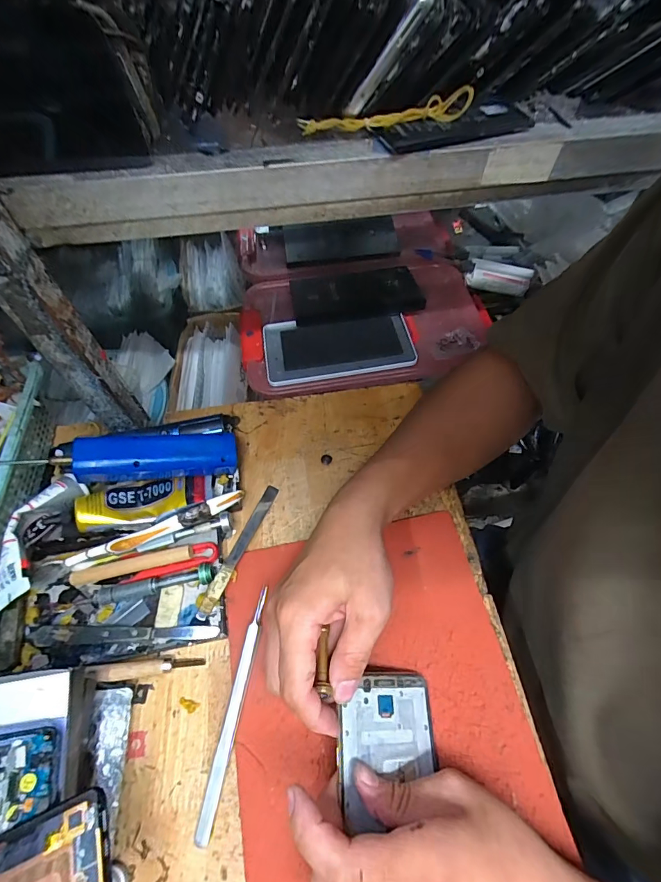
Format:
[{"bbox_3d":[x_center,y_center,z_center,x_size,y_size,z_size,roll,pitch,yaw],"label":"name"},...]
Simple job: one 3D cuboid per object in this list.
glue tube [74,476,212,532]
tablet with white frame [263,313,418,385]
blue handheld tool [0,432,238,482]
[{"bbox_3d":[-0.166,0.053,0.369,0.111,0.022,0.040,-14,59,-8],"label":"glue tube"},{"bbox_3d":[0.009,-0.121,0.525,0.187,0.014,0.095,-8,64,2],"label":"tablet with white frame"},{"bbox_3d":[-0.184,0.015,0.346,0.203,0.023,0.033,-2,56,-22],"label":"blue handheld tool"}]

